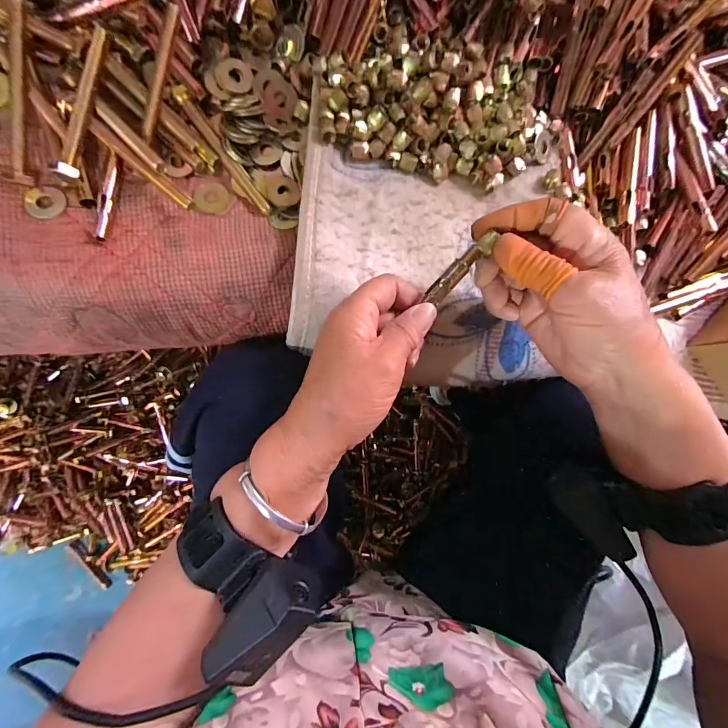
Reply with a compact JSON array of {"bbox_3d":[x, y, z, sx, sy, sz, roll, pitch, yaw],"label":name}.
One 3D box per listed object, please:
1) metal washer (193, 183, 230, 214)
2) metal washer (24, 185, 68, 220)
[{"bbox_3d":[-0.113,-0.123,0.279,0.024,0.004,0.024,2,79,-13],"label":"metal washer"},{"bbox_3d":[-0.218,-0.111,0.257,0.023,0.004,0.024,5,74,-17],"label":"metal washer"}]

